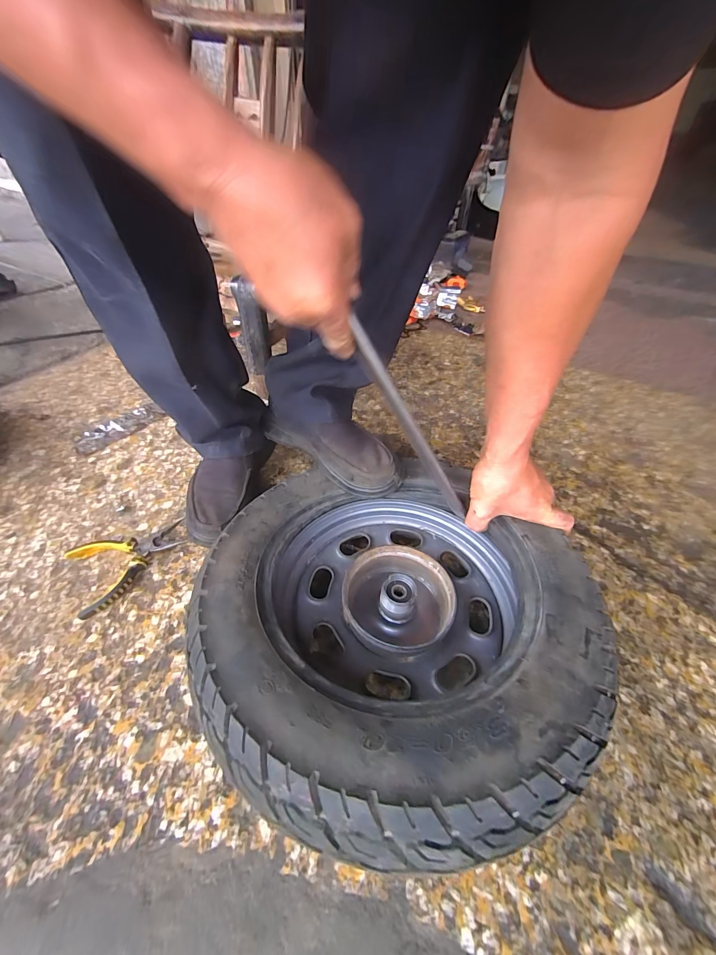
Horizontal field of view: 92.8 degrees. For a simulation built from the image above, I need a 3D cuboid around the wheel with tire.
[{"bbox_3d":[0.018,0.120,0.346,0.352,0.126,0.327,1,49,-1],"label":"wheel with tire"}]

